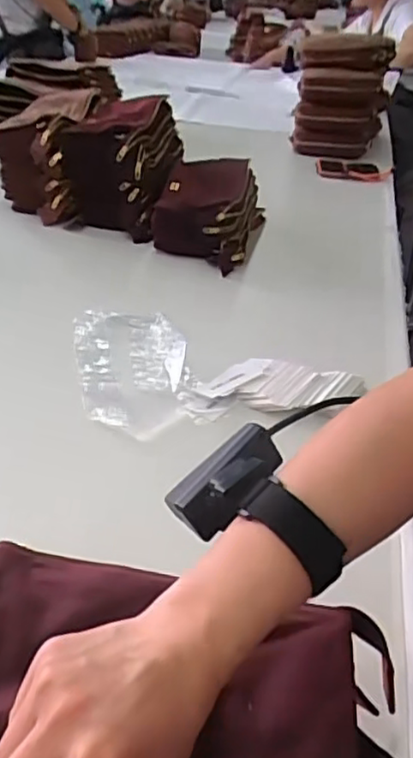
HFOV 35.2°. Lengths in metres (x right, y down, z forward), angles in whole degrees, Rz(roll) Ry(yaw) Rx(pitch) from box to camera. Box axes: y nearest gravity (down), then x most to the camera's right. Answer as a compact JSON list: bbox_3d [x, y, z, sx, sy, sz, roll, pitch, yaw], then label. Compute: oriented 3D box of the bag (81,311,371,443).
[{"bbox_3d":[-0.004,-0.029,0.814,0.302,0.020,0.259,-8,34,-16],"label":"bag"}]

